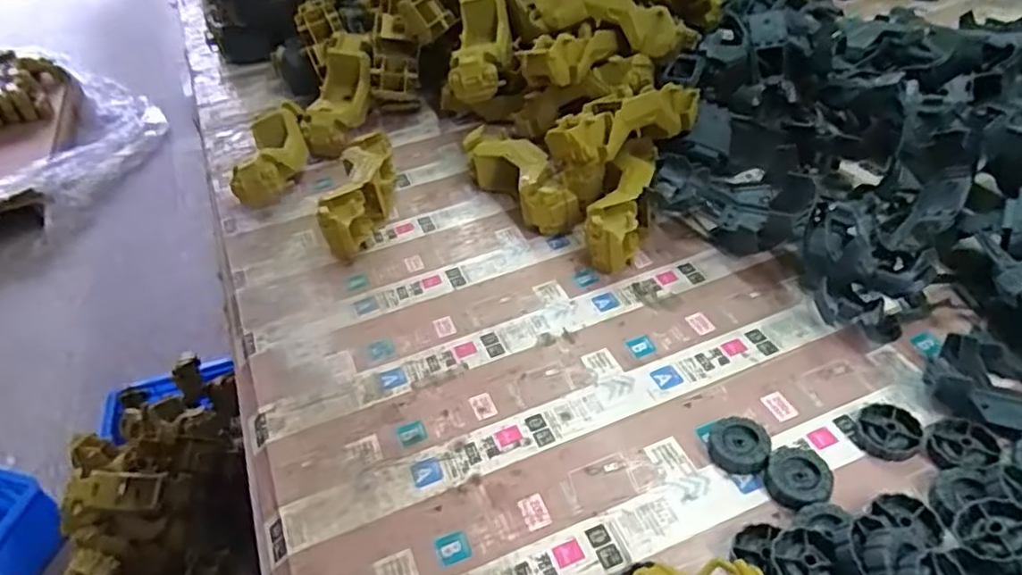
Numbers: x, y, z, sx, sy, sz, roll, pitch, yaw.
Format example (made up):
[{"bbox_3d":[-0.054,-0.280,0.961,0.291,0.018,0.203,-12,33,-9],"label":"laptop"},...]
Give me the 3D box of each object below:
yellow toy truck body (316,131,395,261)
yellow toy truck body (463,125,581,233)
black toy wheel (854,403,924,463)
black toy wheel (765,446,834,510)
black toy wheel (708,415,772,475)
[{"bbox_3d":[-0.152,-0.100,0.677,0.052,0.056,0.166,1,43,8],"label":"yellow toy truck body"},{"bbox_3d":[0.006,-0.110,0.666,0.056,0.062,0.163,-25,45,-20],"label":"yellow toy truck body"},{"bbox_3d":[0.248,0.095,0.434,0.037,0.013,0.042,19,48,26],"label":"black toy wheel"},{"bbox_3d":[0.180,0.121,0.412,0.036,0.016,0.043,19,48,25],"label":"black toy wheel"},{"bbox_3d":[0.151,0.104,0.435,0.037,0.016,0.037,-4,42,3],"label":"black toy wheel"}]

